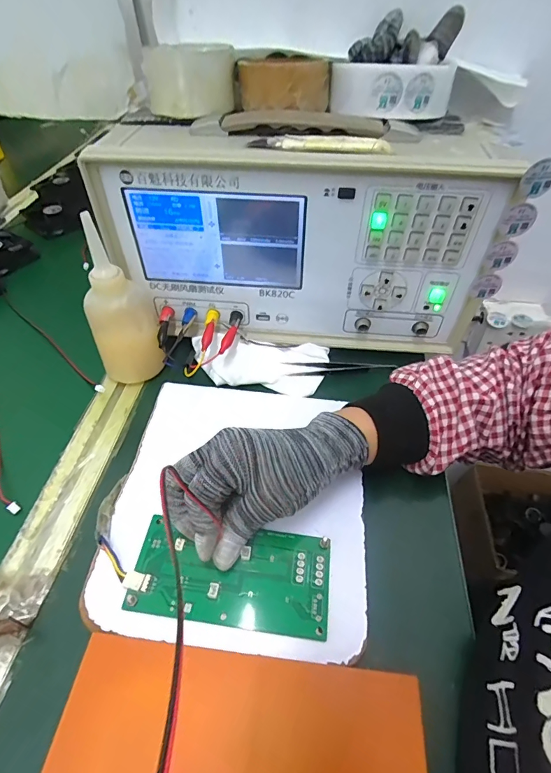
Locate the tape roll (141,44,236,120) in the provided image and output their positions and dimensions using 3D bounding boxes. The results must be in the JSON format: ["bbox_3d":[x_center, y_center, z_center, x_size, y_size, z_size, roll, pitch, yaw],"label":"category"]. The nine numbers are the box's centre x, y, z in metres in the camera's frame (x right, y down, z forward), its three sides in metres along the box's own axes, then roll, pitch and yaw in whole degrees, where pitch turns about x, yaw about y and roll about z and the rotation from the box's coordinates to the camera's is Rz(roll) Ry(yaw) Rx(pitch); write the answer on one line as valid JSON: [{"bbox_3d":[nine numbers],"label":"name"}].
[{"bbox_3d":[-0.077,-0.283,0.357,0.078,0.044,0.076,-7,49,-4],"label":"tape roll"}]

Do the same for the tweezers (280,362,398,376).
[{"bbox_3d":[0.067,-0.021,0.413,0.114,0.005,0.018,-5,49,-2],"label":"tweezers"}]

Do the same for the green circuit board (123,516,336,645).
[{"bbox_3d":[-0.030,0.130,0.274,0.134,0.006,0.065,4,49,1],"label":"green circuit board"}]

